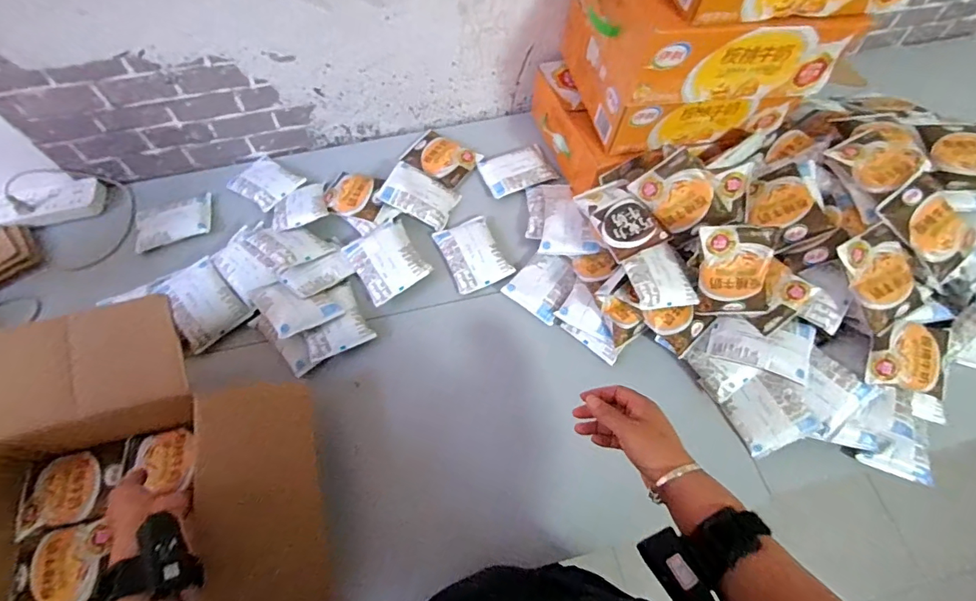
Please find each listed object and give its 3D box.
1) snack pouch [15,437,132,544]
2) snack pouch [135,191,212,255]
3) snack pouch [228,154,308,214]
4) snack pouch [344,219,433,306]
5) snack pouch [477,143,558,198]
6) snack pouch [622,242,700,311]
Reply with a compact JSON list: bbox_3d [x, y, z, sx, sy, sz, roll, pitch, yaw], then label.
[{"bbox_3d":[-0.554,0.247,0.625,0.123,0.027,0.101,-13,64,-7],"label":"snack pouch"},{"bbox_3d":[-0.573,-0.141,0.848,0.137,0.019,0.082,-18,65,-9],"label":"snack pouch"},{"bbox_3d":[-0.419,-0.223,0.871,0.117,0.022,0.094,31,67,14],"label":"snack pouch"},{"bbox_3d":[-0.168,-0.071,0.774,0.108,0.025,0.128,-32,68,-15],"label":"snack pouch"},{"bbox_3d":[0.054,-0.249,0.880,0.128,0.016,0.095,-20,65,-10],"label":"snack pouch"},{"bbox_3d":[0.251,-0.033,0.680,0.088,0.020,0.095,-7,67,-18],"label":"snack pouch"}]

